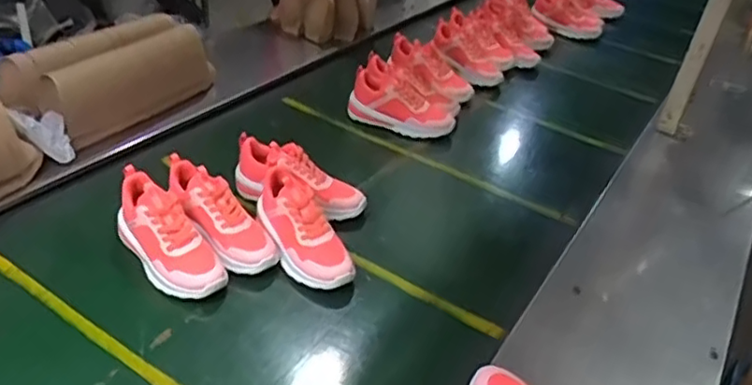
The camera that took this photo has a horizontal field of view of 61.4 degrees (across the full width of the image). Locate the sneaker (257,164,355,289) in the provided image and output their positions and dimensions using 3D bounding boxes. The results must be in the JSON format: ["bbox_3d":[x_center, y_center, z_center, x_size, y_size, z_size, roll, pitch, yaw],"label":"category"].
[{"bbox_3d":[-0.116,0.051,1.002,0.092,0.107,0.224,-19,39,-30],"label":"sneaker"}]

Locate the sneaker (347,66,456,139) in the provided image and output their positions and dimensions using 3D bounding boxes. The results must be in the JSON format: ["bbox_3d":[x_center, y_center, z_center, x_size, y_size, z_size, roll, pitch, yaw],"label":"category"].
[{"bbox_3d":[0.057,-0.194,1.442,0.233,0.108,0.096,18,31,-10],"label":"sneaker"}]

